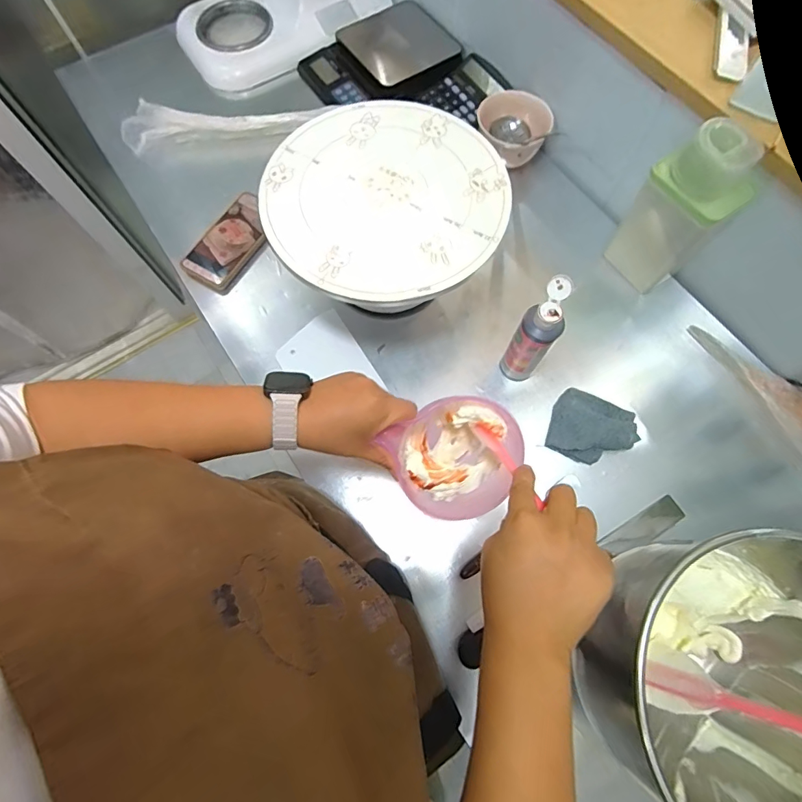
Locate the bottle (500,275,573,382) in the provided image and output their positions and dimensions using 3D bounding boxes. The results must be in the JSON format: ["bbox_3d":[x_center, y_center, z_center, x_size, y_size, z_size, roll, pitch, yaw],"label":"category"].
[{"bbox_3d":[0.164,-0.077,0.527,0.047,0.152,0.062,31,74,10],"label":"bottle"}]

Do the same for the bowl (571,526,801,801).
[{"bbox_3d":[0.283,0.239,0.372,0.201,0.192,0.219,0,71,0],"label":"bowl"}]

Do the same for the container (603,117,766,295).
[{"bbox_3d":[0.342,-0.235,0.547,0.062,0.196,0.102,-34,74,-11],"label":"container"}]

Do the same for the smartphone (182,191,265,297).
[{"bbox_3d":[-0.249,-0.235,0.649,0.076,0.018,0.153,29,74,10],"label":"smartphone"}]

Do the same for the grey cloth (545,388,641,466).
[{"bbox_3d":[0.242,0.035,0.552,0.100,0.021,0.087,27,73,9],"label":"grey cloth"}]

